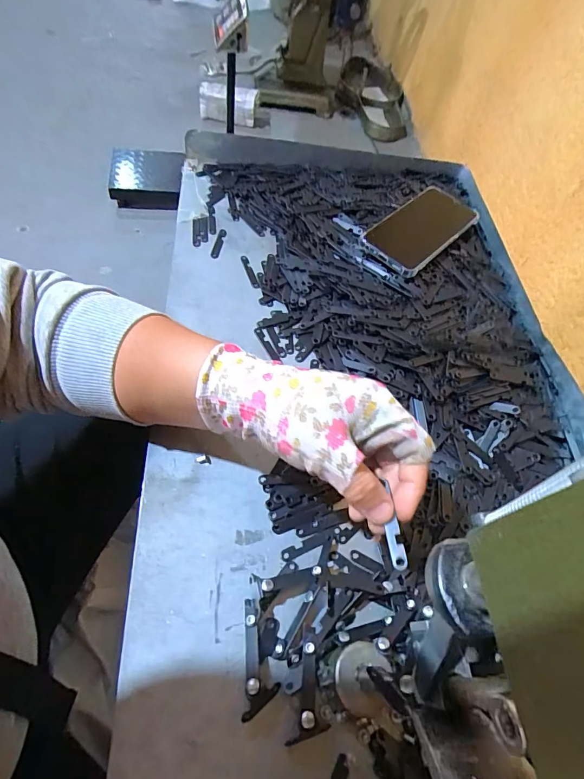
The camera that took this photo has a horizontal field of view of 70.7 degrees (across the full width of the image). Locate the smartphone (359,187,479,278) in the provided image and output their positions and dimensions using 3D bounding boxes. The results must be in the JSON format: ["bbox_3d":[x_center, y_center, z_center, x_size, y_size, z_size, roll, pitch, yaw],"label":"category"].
[{"bbox_3d":[0.151,-0.192,0.492,0.081,0.017,0.157,40,64,21],"label":"smartphone"}]

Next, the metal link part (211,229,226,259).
[{"bbox_3d":[-0.084,-0.168,0.475,0.009,0.004,0.051,7,58,2],"label":"metal link part"}]

